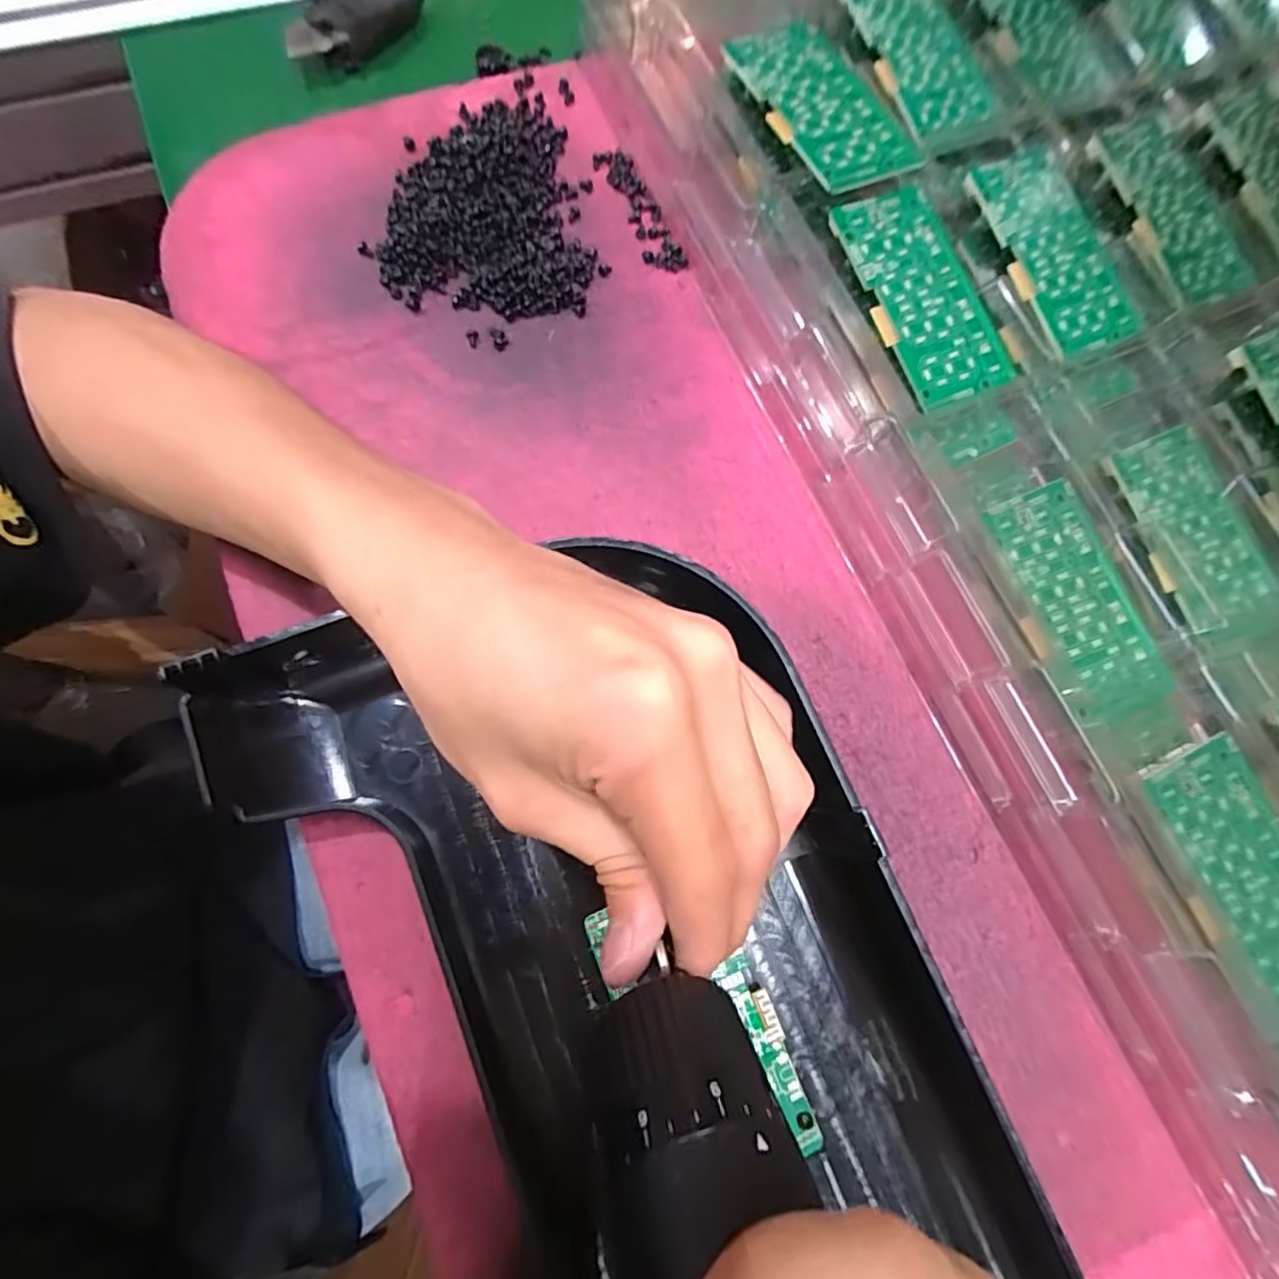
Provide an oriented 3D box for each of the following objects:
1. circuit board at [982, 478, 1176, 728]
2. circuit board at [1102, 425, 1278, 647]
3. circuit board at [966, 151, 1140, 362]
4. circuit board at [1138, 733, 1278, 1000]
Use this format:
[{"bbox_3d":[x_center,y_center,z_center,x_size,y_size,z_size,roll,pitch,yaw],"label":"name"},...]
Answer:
[{"bbox_3d":[0.173,-0.015,0.243,0.044,0.009,0.092,-22,80,-8],"label":"circuit board"},{"bbox_3d":[0.233,-0.043,0.259,0.047,0.004,0.090,-23,84,-8],"label":"circuit board"},{"bbox_3d":[0.178,-0.164,0.266,0.052,0.004,0.090,-15,84,-9],"label":"circuit board"},{"bbox_3d":[0.221,0.088,0.223,0.049,0.010,0.103,-27,81,-9],"label":"circuit board"}]

